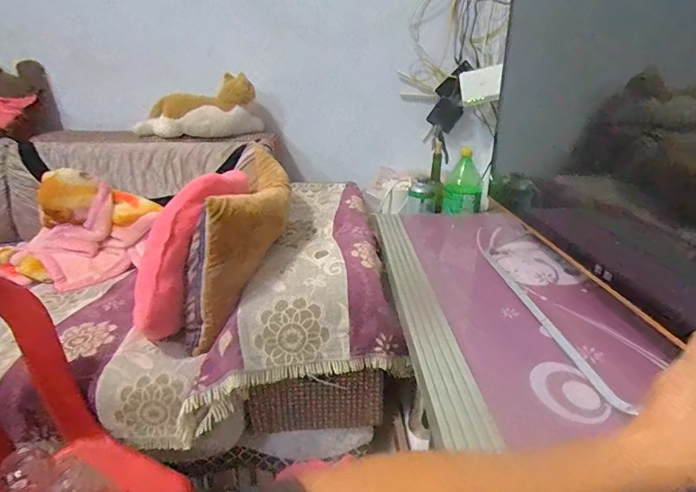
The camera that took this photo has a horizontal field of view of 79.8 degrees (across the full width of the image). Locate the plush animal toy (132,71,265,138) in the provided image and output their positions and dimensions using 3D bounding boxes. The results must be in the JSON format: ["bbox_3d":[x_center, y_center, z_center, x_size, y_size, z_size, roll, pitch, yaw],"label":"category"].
[{"bbox_3d":[-0.458,-0.415,1.306,0.384,0.194,0.119,-10,24,-23],"label":"plush animal toy"}]

